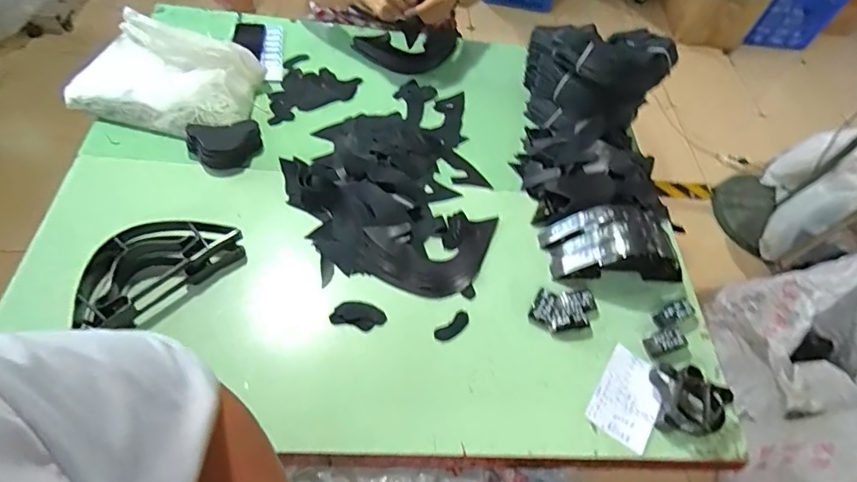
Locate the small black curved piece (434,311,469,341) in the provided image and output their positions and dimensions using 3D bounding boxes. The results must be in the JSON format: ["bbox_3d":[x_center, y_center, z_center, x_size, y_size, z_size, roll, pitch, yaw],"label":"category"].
[{"bbox_3d":[0.043,0.149,0.850,0.073,0.007,0.027,-38,69,-20],"label":"small black curved piece"}]

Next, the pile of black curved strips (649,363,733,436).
[{"bbox_3d":[0.430,0.258,0.807,0.115,0.051,0.105,-3,62,-4],"label":"pile of black curved strips"}]

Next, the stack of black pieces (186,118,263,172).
[{"bbox_3d":[-0.397,-0.181,0.961,0.136,0.058,0.090,-11,62,-8],"label":"stack of black pieces"}]

